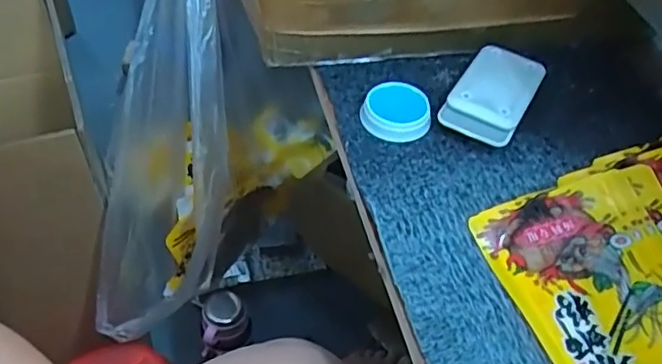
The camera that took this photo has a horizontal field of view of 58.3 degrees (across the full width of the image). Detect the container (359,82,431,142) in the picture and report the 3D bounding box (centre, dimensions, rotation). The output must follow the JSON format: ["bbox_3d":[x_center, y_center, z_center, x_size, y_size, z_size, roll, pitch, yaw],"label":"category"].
[{"bbox_3d":[0.057,-0.064,0.534,0.059,0.020,0.058,3,49,-3],"label":"container"}]

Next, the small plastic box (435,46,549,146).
[{"bbox_3d":[0.153,-0.083,0.552,0.065,0.024,0.123,26,51,16],"label":"small plastic box"}]

